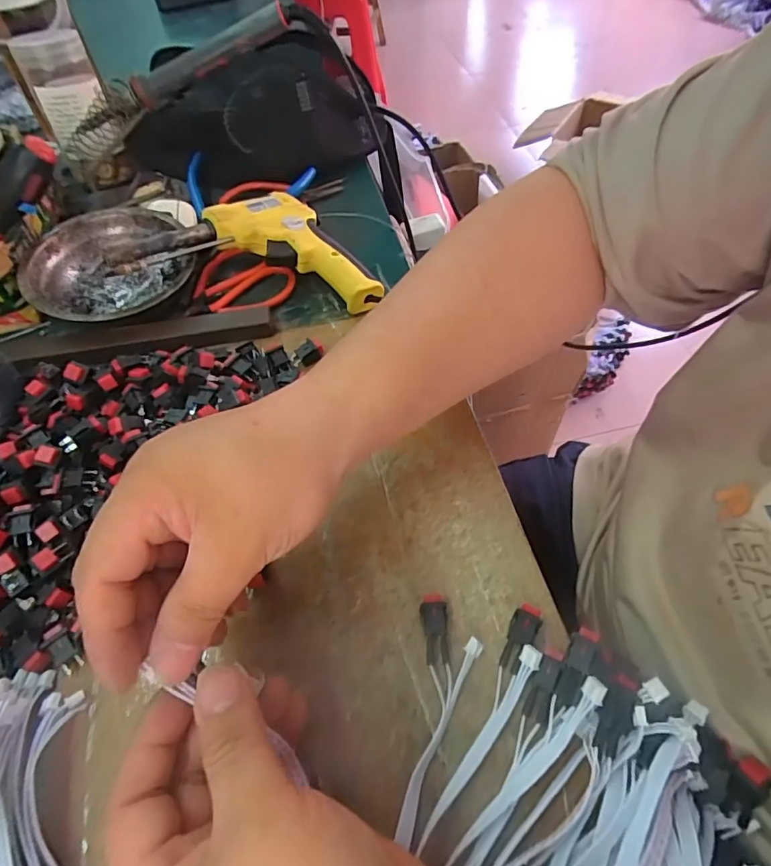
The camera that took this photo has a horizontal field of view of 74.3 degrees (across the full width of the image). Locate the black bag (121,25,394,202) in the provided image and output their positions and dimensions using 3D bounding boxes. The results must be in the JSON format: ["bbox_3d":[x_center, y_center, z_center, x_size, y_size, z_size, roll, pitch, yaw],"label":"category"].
[{"bbox_3d":[-0.126,-0.310,0.498,0.245,0.083,0.122,-18,57,-9],"label":"black bag"}]

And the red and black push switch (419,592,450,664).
[{"bbox_3d":[0.026,0.102,0.267,0.013,0.008,0.034,-2,56,2],"label":"red and black push switch"}]

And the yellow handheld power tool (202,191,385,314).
[{"bbox_3d":[-0.070,-0.146,0.414,0.085,0.040,0.140,-38,62,-21],"label":"yellow handheld power tool"}]

